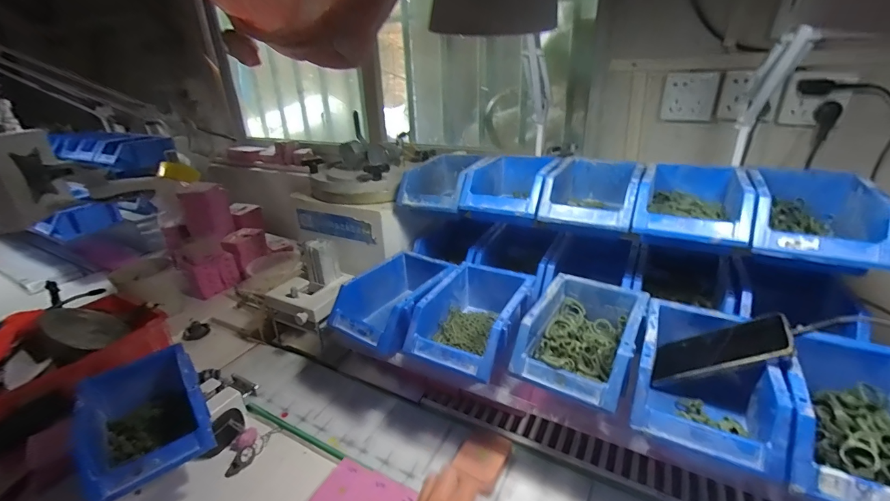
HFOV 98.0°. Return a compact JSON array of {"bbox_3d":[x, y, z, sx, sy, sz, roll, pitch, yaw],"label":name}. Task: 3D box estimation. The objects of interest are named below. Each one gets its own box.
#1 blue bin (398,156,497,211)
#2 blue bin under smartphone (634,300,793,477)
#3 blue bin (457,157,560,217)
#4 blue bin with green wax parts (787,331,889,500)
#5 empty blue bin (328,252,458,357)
[{"bbox_3d":[0.008,-0.127,0.709,0.123,0.070,0.184,10,28,24],"label":"blue bin"},{"bbox_3d":[0.279,0.141,0.420,0.122,0.081,0.171,12,29,27],"label":"blue bin under smartphone"},{"bbox_3d":[0.110,-0.108,0.652,0.136,0.075,0.196,7,27,20],"label":"blue bin"},{"bbox_3d":[0.382,0.155,0.356,0.121,0.061,0.176,11,28,27],"label":"blue bin with green wax parts"},{"bbox_3d":[-0.071,0.076,0.597,0.122,0.082,0.184,17,31,35],"label":"empty blue bin"}]

